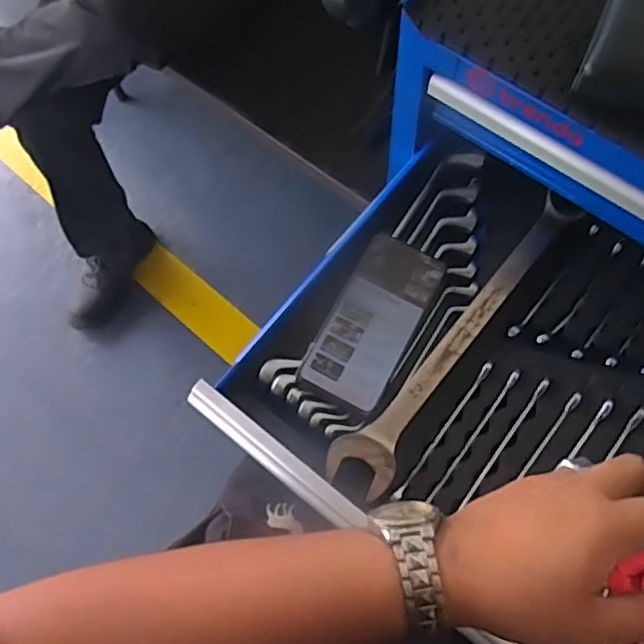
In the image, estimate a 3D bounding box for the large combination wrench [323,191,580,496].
[{"bbox_3d":[0.125,0.011,0.551,0.052,0.015,0.327,37,75,15],"label":"large combination wrench"}]

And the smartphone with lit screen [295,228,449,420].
[{"bbox_3d":[0.046,-0.001,0.558,0.076,0.007,0.159,28,75,6],"label":"smartphone with lit screen"}]

